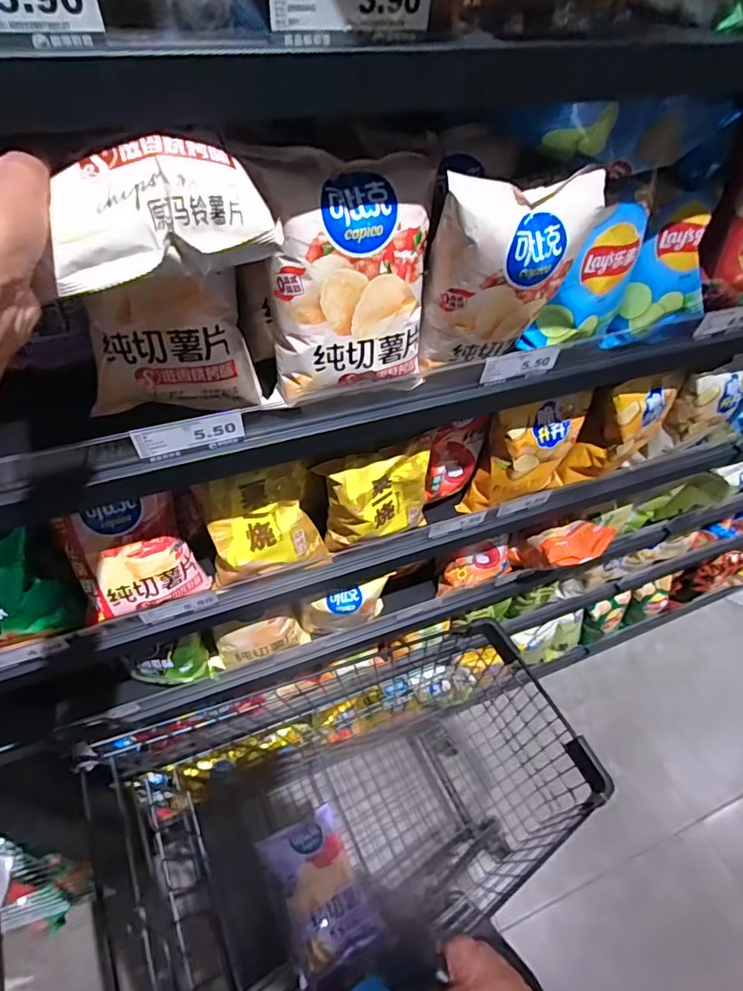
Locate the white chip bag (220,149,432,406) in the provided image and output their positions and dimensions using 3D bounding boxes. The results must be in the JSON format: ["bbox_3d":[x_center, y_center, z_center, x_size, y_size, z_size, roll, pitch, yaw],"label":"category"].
[{"bbox_3d":[-0.016,-0.171,0.416,0.141,0.184,0.061,-10,53,-12],"label":"white chip bag"}]

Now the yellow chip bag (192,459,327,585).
[{"bbox_3d":[-0.129,0.038,0.617,0.137,0.151,0.052,-12,53,-14],"label":"yellow chip bag"}]

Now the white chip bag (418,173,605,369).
[{"bbox_3d":[0.118,-0.182,0.440,0.138,0.165,0.046,-8,52,-10],"label":"white chip bag"}]

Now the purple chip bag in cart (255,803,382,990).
[{"bbox_3d":[-0.089,0.651,0.842,0.130,0.062,0.203,-21,56,-20],"label":"purple chip bag in cart"}]

